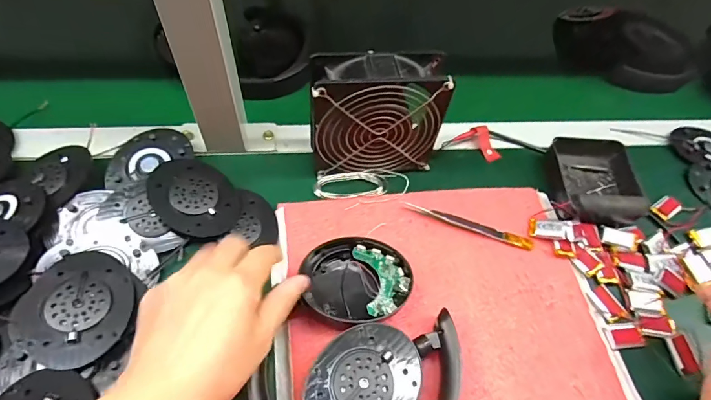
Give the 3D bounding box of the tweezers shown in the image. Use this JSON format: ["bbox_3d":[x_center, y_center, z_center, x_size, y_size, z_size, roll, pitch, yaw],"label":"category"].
[{"bbox_3d":[0.108,0.023,0.381,0.124,0.007,0.012,16,55,5],"label":"tweezers"}]

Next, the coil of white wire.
[{"bbox_3d":[0.007,-0.014,0.399,0.093,0.006,0.037,-2,56,-7],"label":"coil of white wire"}]

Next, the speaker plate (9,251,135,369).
[{"bbox_3d":[-0.206,0.077,0.298,0.077,0.011,0.076,3,55,-4],"label":"speaker plate"}]

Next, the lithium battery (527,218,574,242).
[{"bbox_3d":[0.188,0.028,0.388,0.038,0.008,0.019,5,72,27],"label":"lithium battery"}]

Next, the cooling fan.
[{"bbox_3d":[0.018,-0.077,0.379,0.118,0.116,0.043,-4,56,-9],"label":"cooling fan"}]

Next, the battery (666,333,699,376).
[{"bbox_3d":[0.276,0.129,0.337,0.017,0.006,0.030,4,55,-3],"label":"battery"}]

